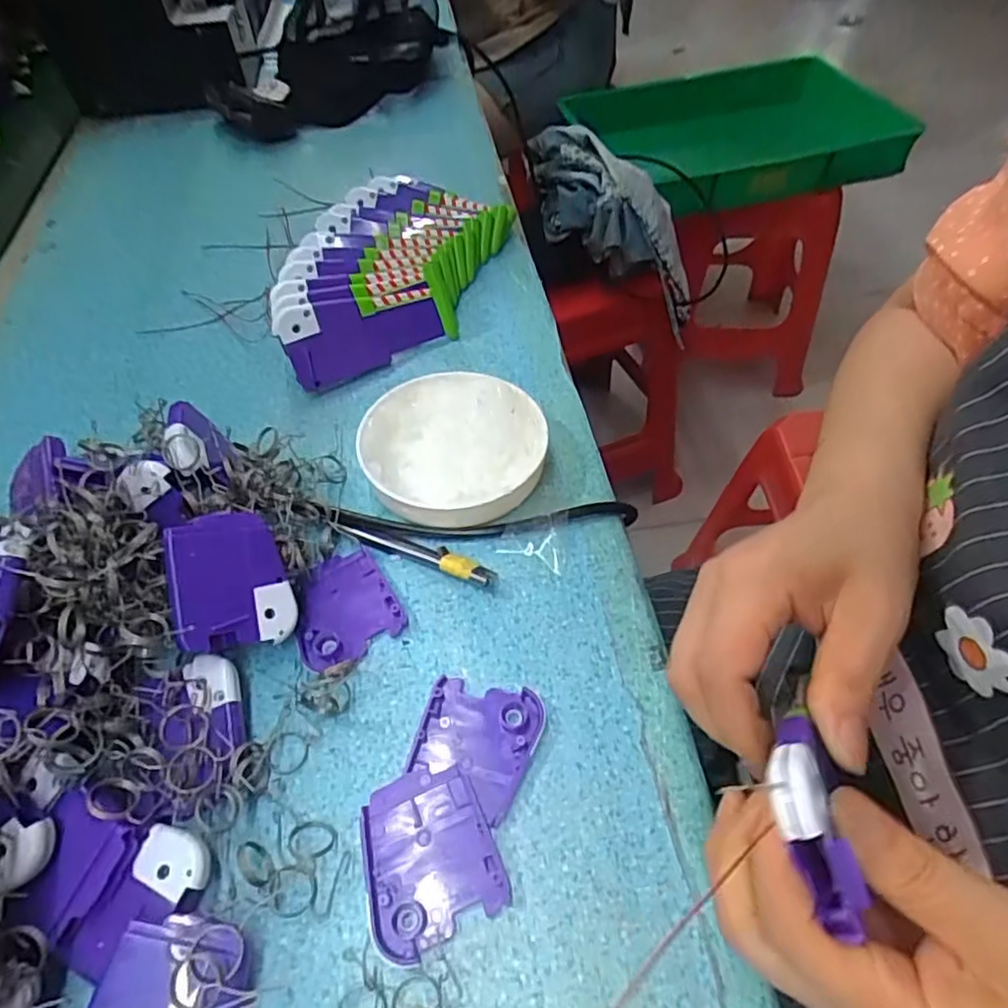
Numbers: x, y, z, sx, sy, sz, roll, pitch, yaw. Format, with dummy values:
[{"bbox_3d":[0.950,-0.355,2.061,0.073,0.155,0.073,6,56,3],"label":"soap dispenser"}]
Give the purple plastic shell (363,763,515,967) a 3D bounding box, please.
[{"bbox_3d":[-0.031,0.141,0.257,0.053,0.007,0.060,-20,54,-13],"label":"purple plastic shell"}]

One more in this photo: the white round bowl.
[{"bbox_3d":[-0.029,-0.031,0.371,0.104,0.026,0.103,-1,52,1],"label":"white round bowl"}]

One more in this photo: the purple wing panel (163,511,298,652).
[{"bbox_3d":[-0.126,0.035,0.295,0.051,0.005,0.061,-5,81,-36],"label":"purple wing panel"}]

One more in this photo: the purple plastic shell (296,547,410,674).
[{"bbox_3d":[-0.084,0.050,0.325,0.050,0.010,0.058,-27,56,-18],"label":"purple plastic shell"}]

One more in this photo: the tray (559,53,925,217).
[{"bbox_3d":[0.436,-0.679,1.182,0.550,0.113,0.350,-16,54,-9],"label":"tray"}]

